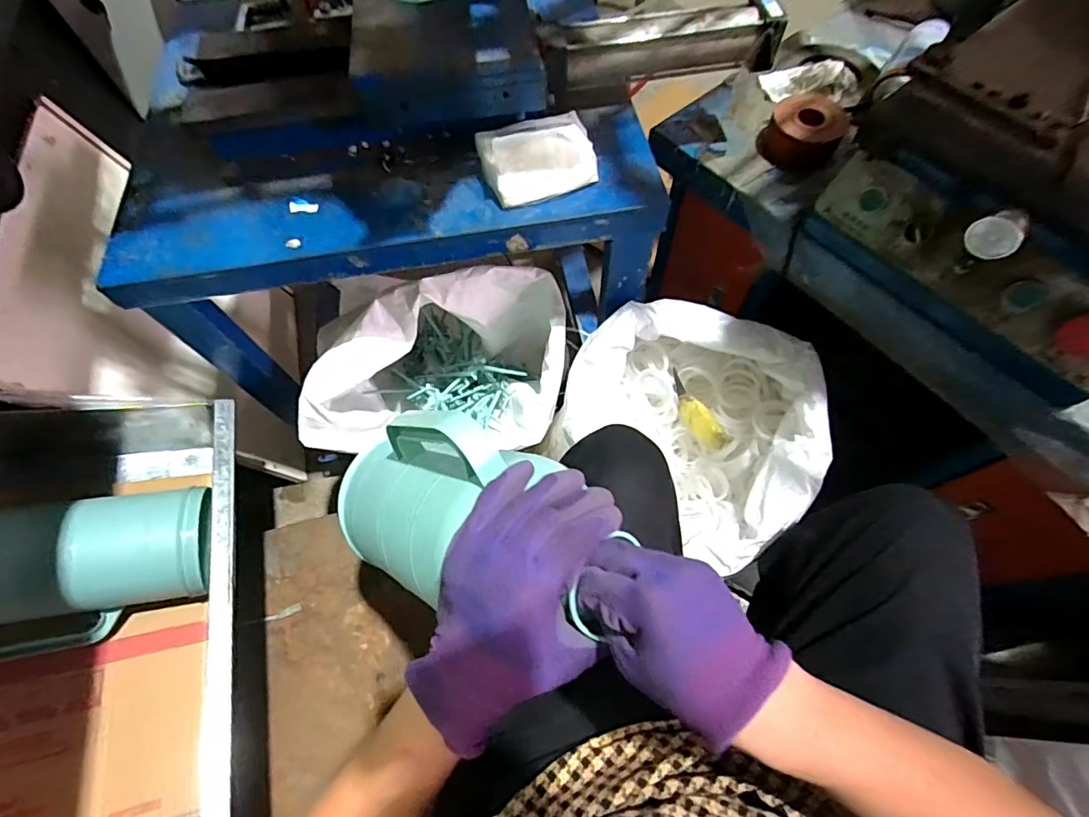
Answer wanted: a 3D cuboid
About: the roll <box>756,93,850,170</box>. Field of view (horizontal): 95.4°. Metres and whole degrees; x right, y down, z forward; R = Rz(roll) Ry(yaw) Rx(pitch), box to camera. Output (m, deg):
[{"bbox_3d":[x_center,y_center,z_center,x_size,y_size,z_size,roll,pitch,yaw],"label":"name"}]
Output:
[{"bbox_3d":[0.357,-0.381,0.688,0.105,0.053,0.115,24,68,13],"label":"roll"}]

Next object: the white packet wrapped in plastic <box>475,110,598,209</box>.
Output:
[{"bbox_3d":[-0.007,-0.296,0.566,0.126,0.061,0.087,-22,66,-8],"label":"white packet wrapped in plastic"}]

